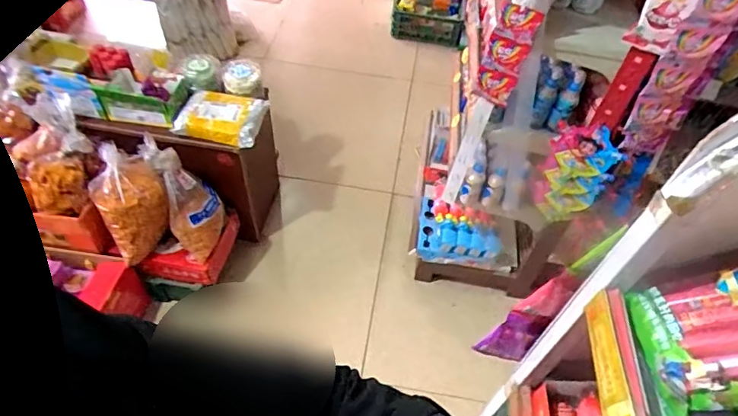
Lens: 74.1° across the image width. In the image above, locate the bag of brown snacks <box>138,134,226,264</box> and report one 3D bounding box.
[{"bbox_3d":[-0.583,-0.039,1.572,0.179,0.420,0.113,-32,19,-26],"label":"bag of brown snacks"}]

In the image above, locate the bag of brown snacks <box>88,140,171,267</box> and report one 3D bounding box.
[{"bbox_3d":[-0.740,-0.019,1.532,0.194,0.284,0.213,-30,59,-25],"label":"bag of brown snacks"}]

